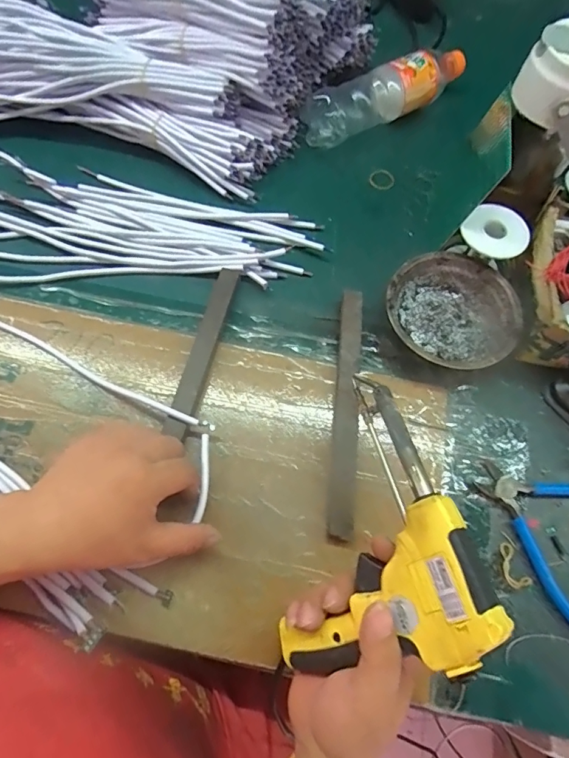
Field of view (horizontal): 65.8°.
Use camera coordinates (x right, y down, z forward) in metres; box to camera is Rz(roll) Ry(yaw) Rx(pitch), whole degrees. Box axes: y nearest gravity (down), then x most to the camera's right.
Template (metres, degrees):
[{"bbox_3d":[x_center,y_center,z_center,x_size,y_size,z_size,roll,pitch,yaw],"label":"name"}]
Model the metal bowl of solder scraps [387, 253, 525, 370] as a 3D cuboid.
[{"bbox_3d":[0.166,-0.063,0.442,0.120,0.038,0.124,1,67,-2],"label":"metal bowl of solder scraps"}]

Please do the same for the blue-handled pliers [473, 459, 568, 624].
[{"bbox_3d":[0.229,0.122,0.377,0.131,0.008,0.131,36,70,12],"label":"blue-handled pliers"}]

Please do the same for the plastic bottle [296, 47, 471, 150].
[{"bbox_3d":[0.132,-0.363,0.560,0.238,0.061,0.052,-24,70,-12],"label":"plastic bottle"}]

